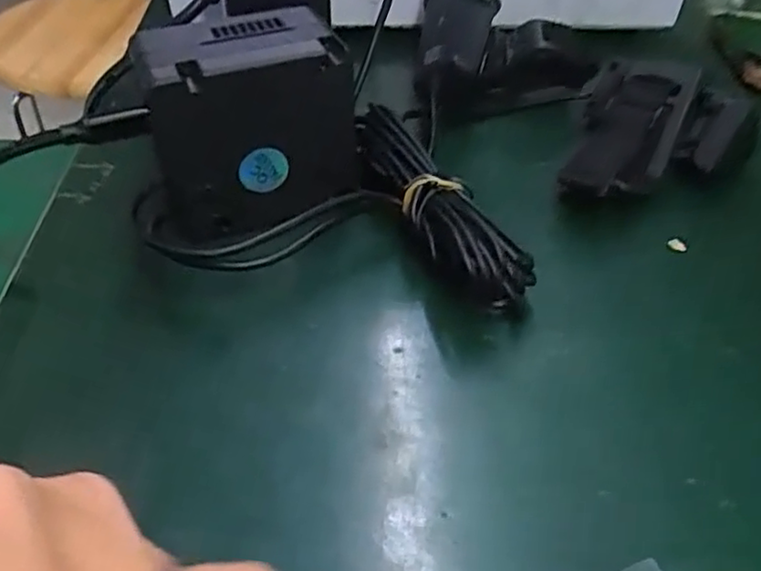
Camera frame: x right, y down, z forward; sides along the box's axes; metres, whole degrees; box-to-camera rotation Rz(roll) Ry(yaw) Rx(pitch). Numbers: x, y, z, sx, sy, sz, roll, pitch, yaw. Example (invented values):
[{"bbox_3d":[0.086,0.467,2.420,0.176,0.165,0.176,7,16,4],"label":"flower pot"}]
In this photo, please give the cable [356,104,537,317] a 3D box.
[{"bbox_3d":[0.021,-0.032,0.269,0.029,0.022,0.102,-31,73,-28],"label":"cable"}]

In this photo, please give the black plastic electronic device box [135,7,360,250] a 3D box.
[{"bbox_3d":[-0.052,-0.066,0.280,0.080,0.072,0.049,-6,46,-12],"label":"black plastic electronic device box"}]

